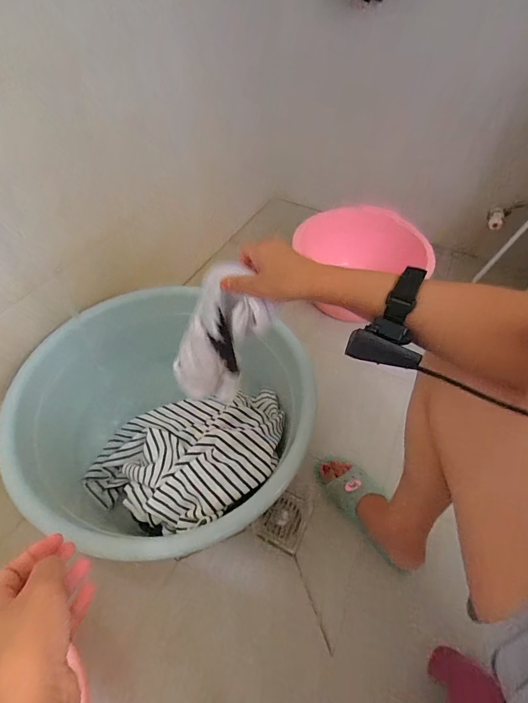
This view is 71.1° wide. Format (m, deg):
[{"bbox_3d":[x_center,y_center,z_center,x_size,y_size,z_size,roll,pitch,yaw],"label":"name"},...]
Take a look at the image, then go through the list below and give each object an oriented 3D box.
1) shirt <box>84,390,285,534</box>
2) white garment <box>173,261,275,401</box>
[{"bbox_3d":[-0.147,0.196,0.681,0.370,0.150,0.264,-9,52,-10],"label":"shirt"},{"bbox_3d":[-0.059,-0.020,0.520,0.098,0.200,0.075,25,29,-4],"label":"white garment"}]

